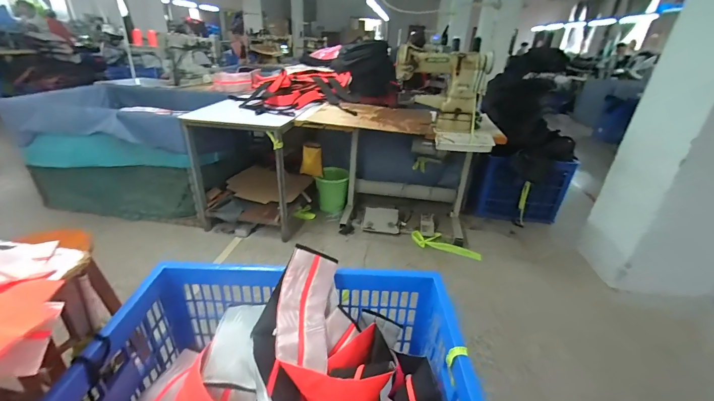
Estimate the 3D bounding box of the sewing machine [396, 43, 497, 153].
[{"bbox_3d":[0.480,-0.524,1.634,0.530,0.449,0.282,1,27,-5],"label":"sewing machine"}]

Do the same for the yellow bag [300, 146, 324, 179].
[{"bbox_3d":[-0.259,-0.225,1.823,0.132,0.178,0.031,13,32,6],"label":"yellow bag"}]

